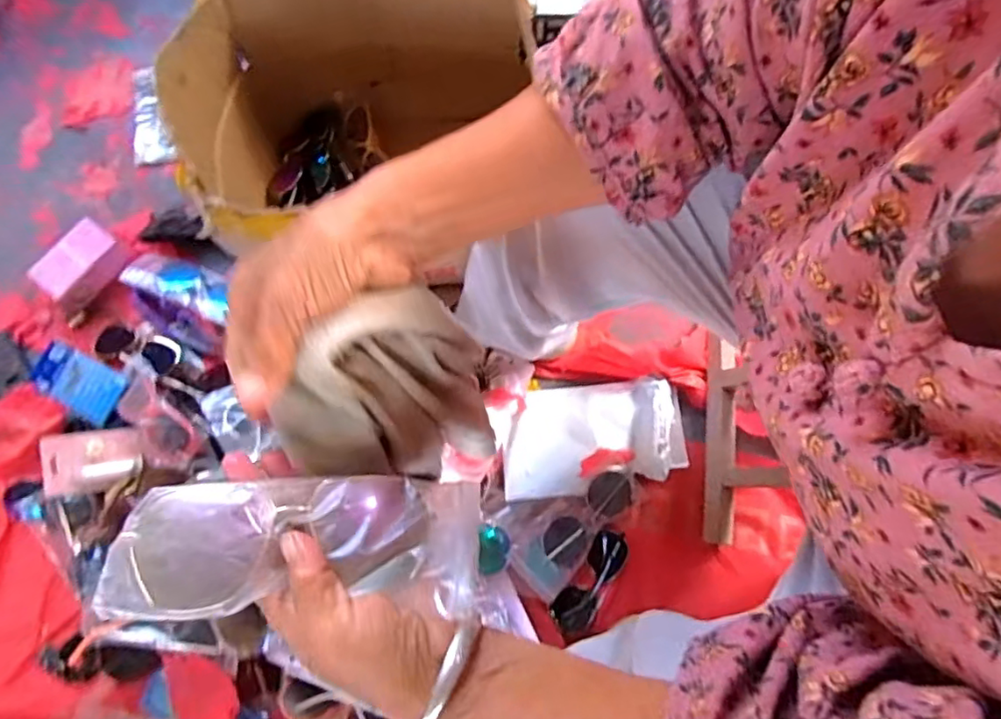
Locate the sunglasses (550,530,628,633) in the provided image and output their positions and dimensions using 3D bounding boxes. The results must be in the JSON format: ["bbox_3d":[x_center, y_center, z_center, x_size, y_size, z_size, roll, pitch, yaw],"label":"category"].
[{"bbox_3d":[0.107,0.266,0.717,0.042,0.028,0.128,37,69,8],"label":"sunglasses"}]

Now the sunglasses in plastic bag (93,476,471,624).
[{"bbox_3d":[-0.092,0.090,0.292,0.172,0.032,0.061,0,78,-18],"label":"sunglasses in plastic bag"}]

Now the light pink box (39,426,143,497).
[{"bbox_3d":[-0.510,0.126,0.745,0.108,0.011,0.074,-6,89,-20],"label":"light pink box"}]

